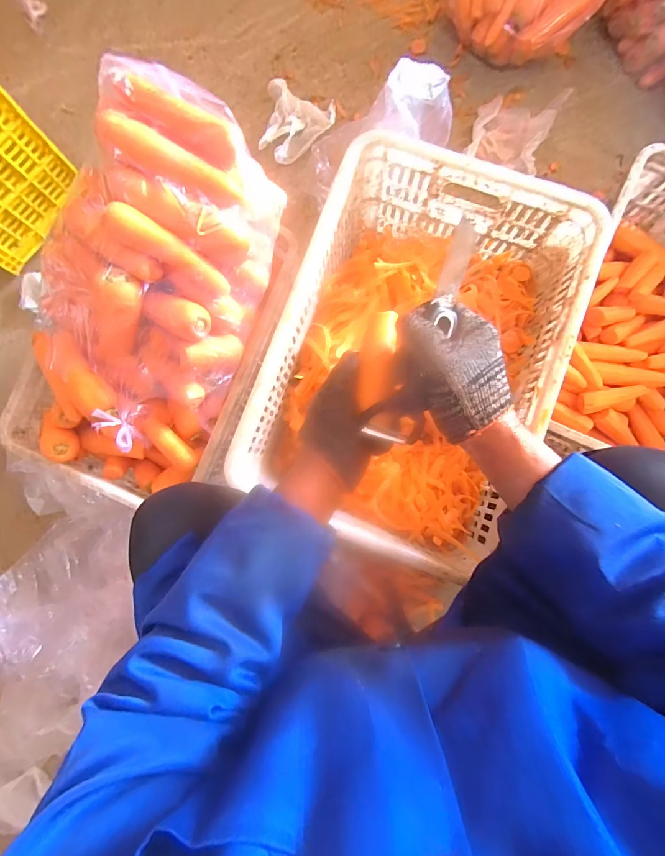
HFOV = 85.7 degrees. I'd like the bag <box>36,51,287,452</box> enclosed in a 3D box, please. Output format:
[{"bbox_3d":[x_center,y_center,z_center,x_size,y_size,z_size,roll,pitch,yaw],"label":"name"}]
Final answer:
[{"bbox_3d":[-0.267,-0.210,0.506,0.292,0.188,0.435,21,87,4],"label":"bag"}]

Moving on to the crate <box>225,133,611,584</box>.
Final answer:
[{"bbox_3d":[0.132,-0.126,0.623,0.417,0.190,0.585,23,87,4],"label":"crate"}]

